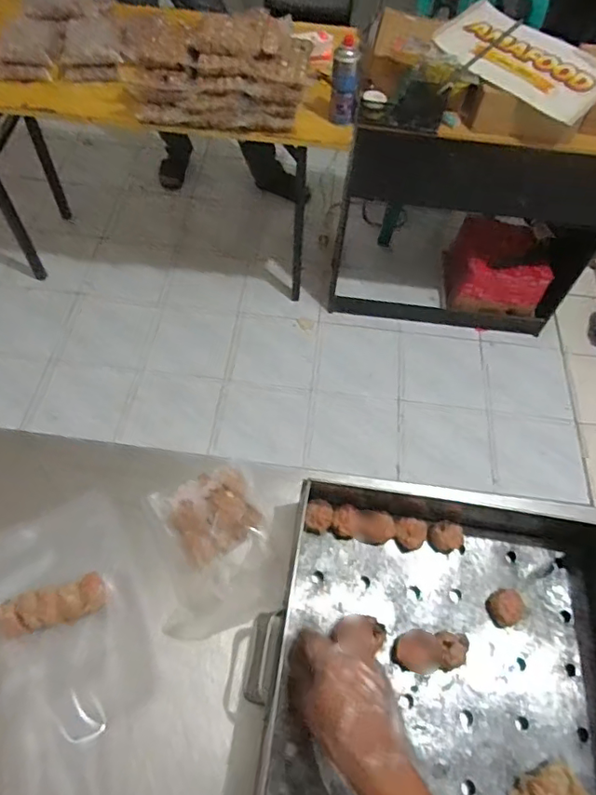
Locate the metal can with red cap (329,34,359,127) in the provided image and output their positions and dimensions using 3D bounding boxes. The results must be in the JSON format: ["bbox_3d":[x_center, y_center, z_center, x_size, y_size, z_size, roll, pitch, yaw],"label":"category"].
[{"bbox_3d":[0.114,-0.765,1.295,0.063,0.174,0.071,6,59,1],"label":"metal can with red cap"}]

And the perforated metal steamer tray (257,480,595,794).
[{"bbox_3d":[0.173,0.318,0.622,0.429,0.085,0.427,9,59,2],"label":"perforated metal steamer tray"}]

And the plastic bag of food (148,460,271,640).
[{"bbox_3d":[-0.108,0.190,0.694,0.155,0.056,0.208,-11,60,-10],"label":"plastic bag of food"}]

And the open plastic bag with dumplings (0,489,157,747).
[{"bbox_3d":[-0.285,0.258,0.654,0.179,0.048,0.281,-25,64,-17],"label":"open plastic bag with dumplings"}]

